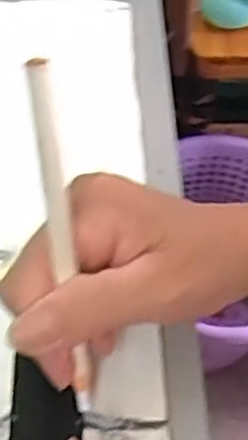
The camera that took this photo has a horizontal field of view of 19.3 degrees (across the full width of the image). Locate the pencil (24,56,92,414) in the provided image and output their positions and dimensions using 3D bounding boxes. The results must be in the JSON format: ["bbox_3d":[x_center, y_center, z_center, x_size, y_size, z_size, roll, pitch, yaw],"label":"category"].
[{"bbox_3d":[-0.023,0.012,0.274,0.009,0.144,0.004,-9,22,-9],"label":"pencil"}]

